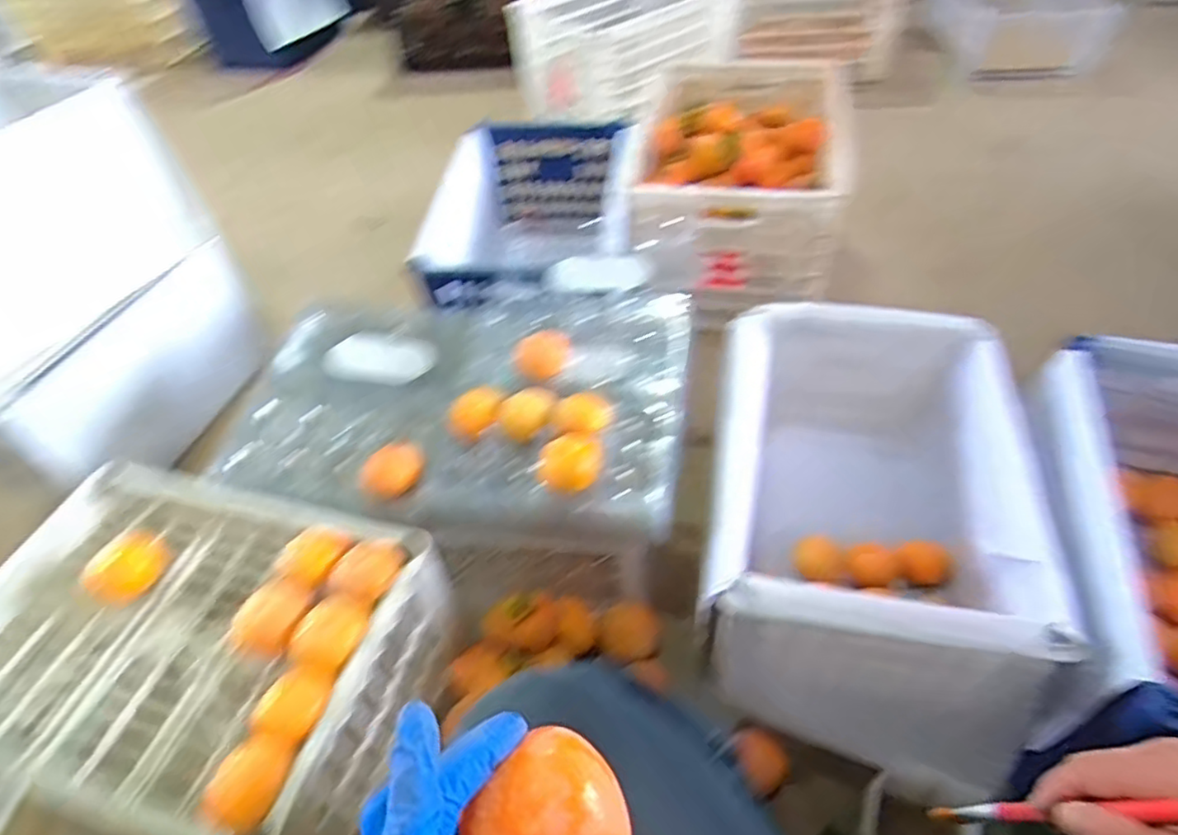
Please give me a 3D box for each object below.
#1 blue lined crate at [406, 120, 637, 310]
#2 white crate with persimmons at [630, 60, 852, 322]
[{"bbox_3d":[-0.094,-0.310,1.131,0.305,0.199,0.453,1,48,7],"label":"blue lined crate"},{"bbox_3d":[0.285,-0.468,1.226,0.352,0.225,0.617,10,50,15],"label":"white crate with persimmons"}]

